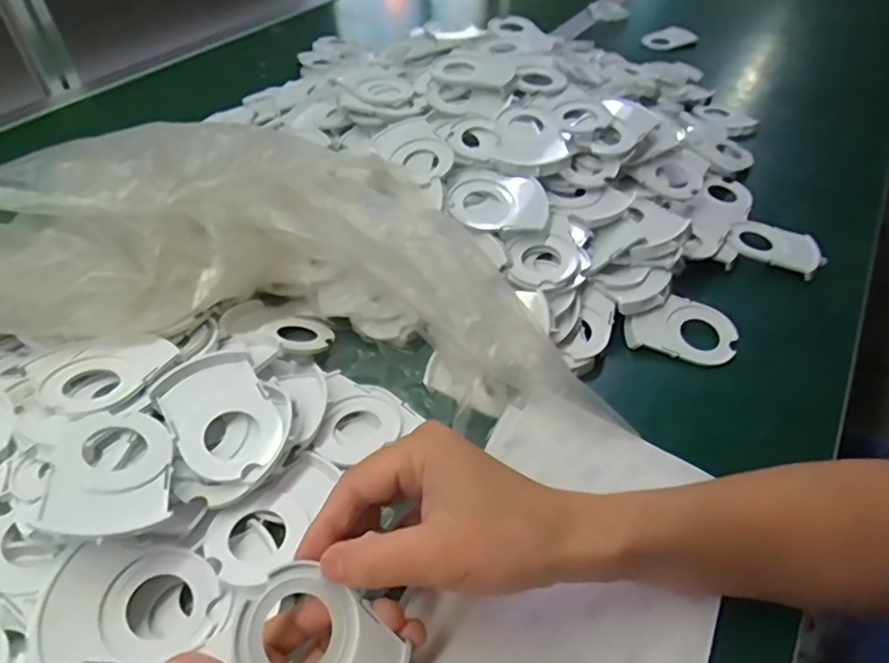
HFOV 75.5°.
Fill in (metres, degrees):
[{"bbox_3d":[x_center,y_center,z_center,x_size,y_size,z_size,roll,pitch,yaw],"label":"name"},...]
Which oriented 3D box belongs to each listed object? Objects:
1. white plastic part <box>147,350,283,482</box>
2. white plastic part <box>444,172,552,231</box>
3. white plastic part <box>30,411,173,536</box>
[{"bbox_3d":[-0.128,0.047,0.330,0.054,0.014,0.080,-29,52,-25],"label":"white plastic part"},{"bbox_3d":[0.043,-0.100,0.448,0.074,0.018,0.059,13,47,13],"label":"white plastic part"},{"bbox_3d":[-0.170,0.070,0.293,0.054,0.006,0.075,6,38,-28],"label":"white plastic part"}]

